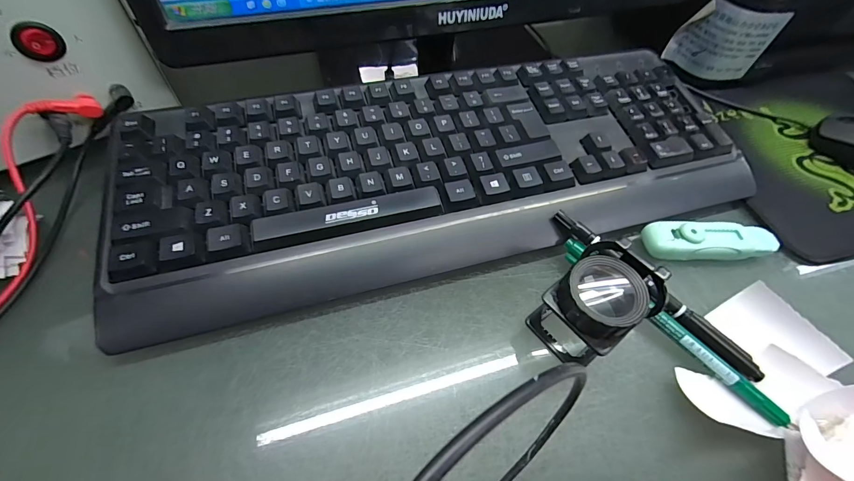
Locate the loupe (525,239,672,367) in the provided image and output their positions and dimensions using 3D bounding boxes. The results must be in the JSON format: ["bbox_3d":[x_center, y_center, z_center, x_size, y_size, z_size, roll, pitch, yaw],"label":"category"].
[{"bbox_3d":[0.090,0.035,0.196,0.049,0.057,0.040,-31,63,-22],"label":"loupe"}]

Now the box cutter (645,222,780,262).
[{"bbox_3d":[0.194,0.000,0.250,0.087,0.016,0.025,0,56,-4],"label":"box cutter"}]

